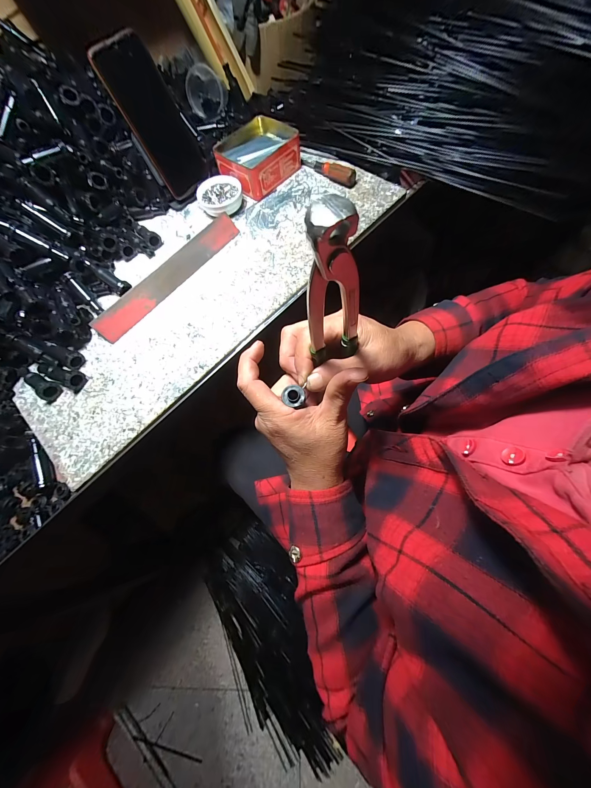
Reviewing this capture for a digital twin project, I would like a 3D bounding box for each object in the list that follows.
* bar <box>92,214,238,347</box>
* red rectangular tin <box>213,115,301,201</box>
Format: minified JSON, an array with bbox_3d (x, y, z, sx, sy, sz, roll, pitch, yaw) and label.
[{"bbox_3d":[-0.183,-0.176,0.398,0.253,0.008,0.034,-49,119,-14],"label":"bar"},{"bbox_3d":[-0.068,-0.410,0.462,0.112,0.039,0.129,35,76,17],"label":"red rectangular tin"}]

